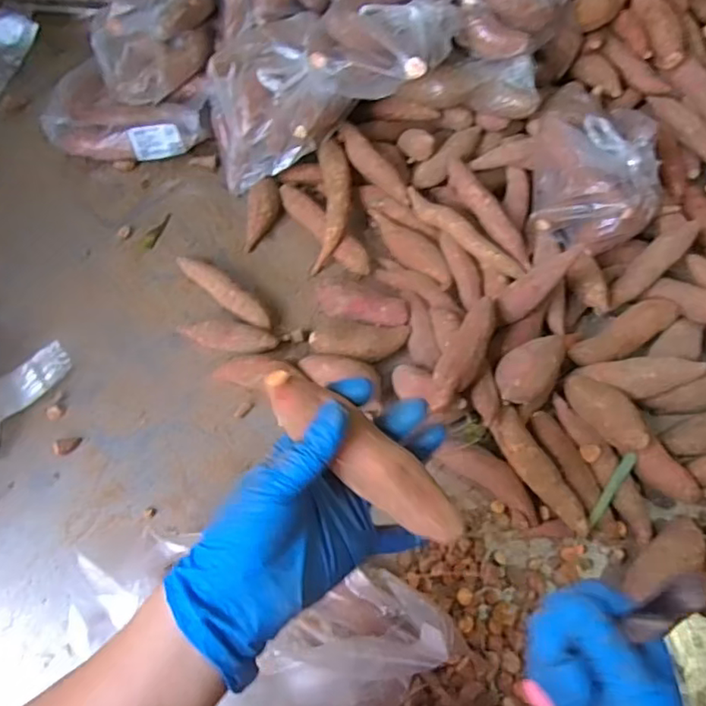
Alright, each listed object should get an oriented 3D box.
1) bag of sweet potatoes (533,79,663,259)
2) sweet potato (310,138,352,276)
[{"bbox_3d":[0.266,-0.202,0.651,0.126,0.084,0.184,2,62,0],"label":"bag of sweet potatoes"},{"bbox_3d":[-0.022,-0.172,0.676,0.039,0.044,0.160,2,75,0],"label":"sweet potato"}]

